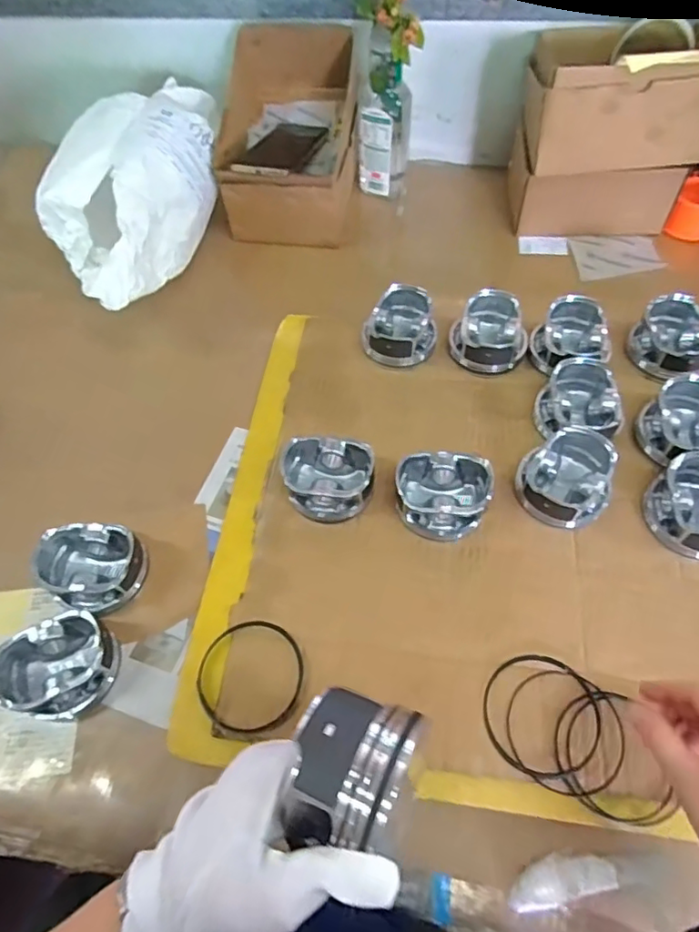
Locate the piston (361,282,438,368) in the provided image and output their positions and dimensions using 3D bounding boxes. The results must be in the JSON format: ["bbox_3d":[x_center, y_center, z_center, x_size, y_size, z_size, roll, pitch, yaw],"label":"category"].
[{"bbox_3d":[0.057,-0.159,0.636,0.084,0.051,0.087,1,62,5],"label":"piston"}]

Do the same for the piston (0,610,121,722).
[{"bbox_3d":[-0.240,0.164,0.464,0.084,0.042,0.084,15,64,12],"label":"piston"}]

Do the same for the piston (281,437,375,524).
[{"bbox_3d":[-0.022,0.014,0.537,0.085,0.049,0.072,12,63,11],"label":"piston"}]

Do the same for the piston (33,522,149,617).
[{"bbox_3d":[-0.233,0.093,0.510,0.089,0.050,0.073,13,64,11],"label":"piston"}]

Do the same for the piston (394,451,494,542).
[{"bbox_3d":[0.087,0.027,0.521,0.085,0.039,0.071,4,62,6],"label":"piston"}]

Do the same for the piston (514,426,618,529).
[{"bbox_3d":[0.205,0.011,0.524,0.093,0.046,0.082,-34,65,-13],"label":"piston"}]

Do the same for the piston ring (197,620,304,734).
[{"bbox_3d":[-0.082,0.174,0.468,0.087,0.004,0.089,-2,56,3],"label":"piston ring"}]

